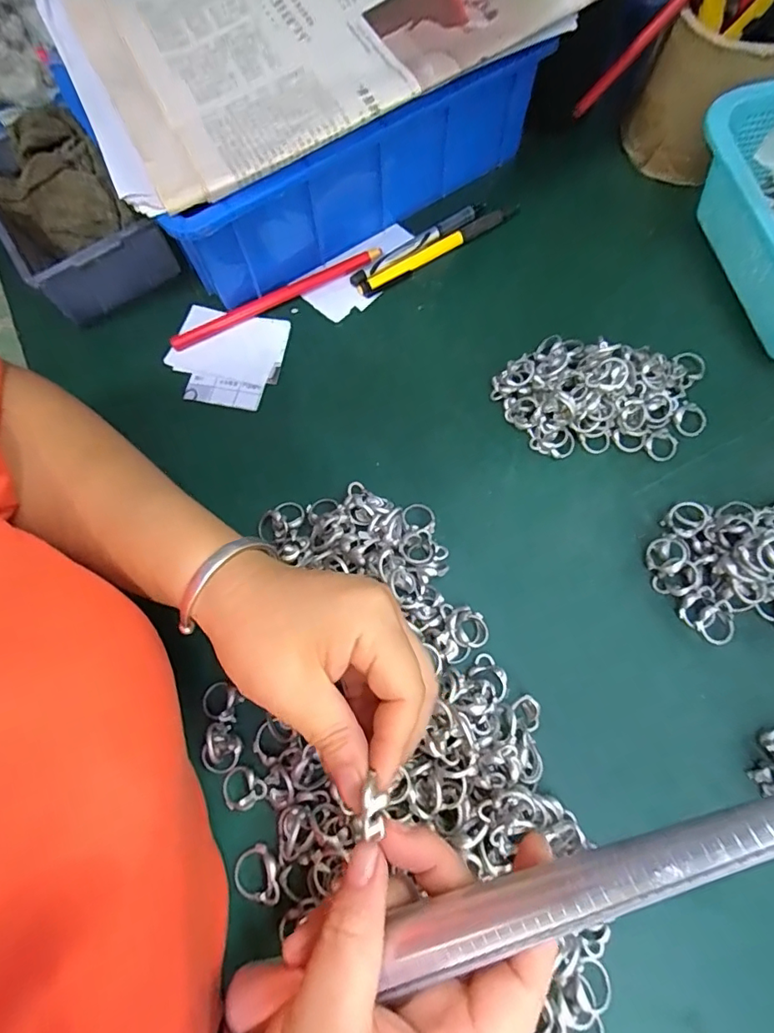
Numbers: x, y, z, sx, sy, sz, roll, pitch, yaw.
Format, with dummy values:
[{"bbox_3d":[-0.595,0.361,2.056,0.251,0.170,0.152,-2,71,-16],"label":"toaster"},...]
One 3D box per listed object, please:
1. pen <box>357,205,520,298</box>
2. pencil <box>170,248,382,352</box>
[{"bbox_3d":[0.040,-0.202,0.382,0.138,0.010,0.012,-31,73,-7],"label":"pen"},{"bbox_3d":[-0.081,-0.162,0.374,0.165,0.011,0.012,-25,73,-6],"label":"pencil"}]

